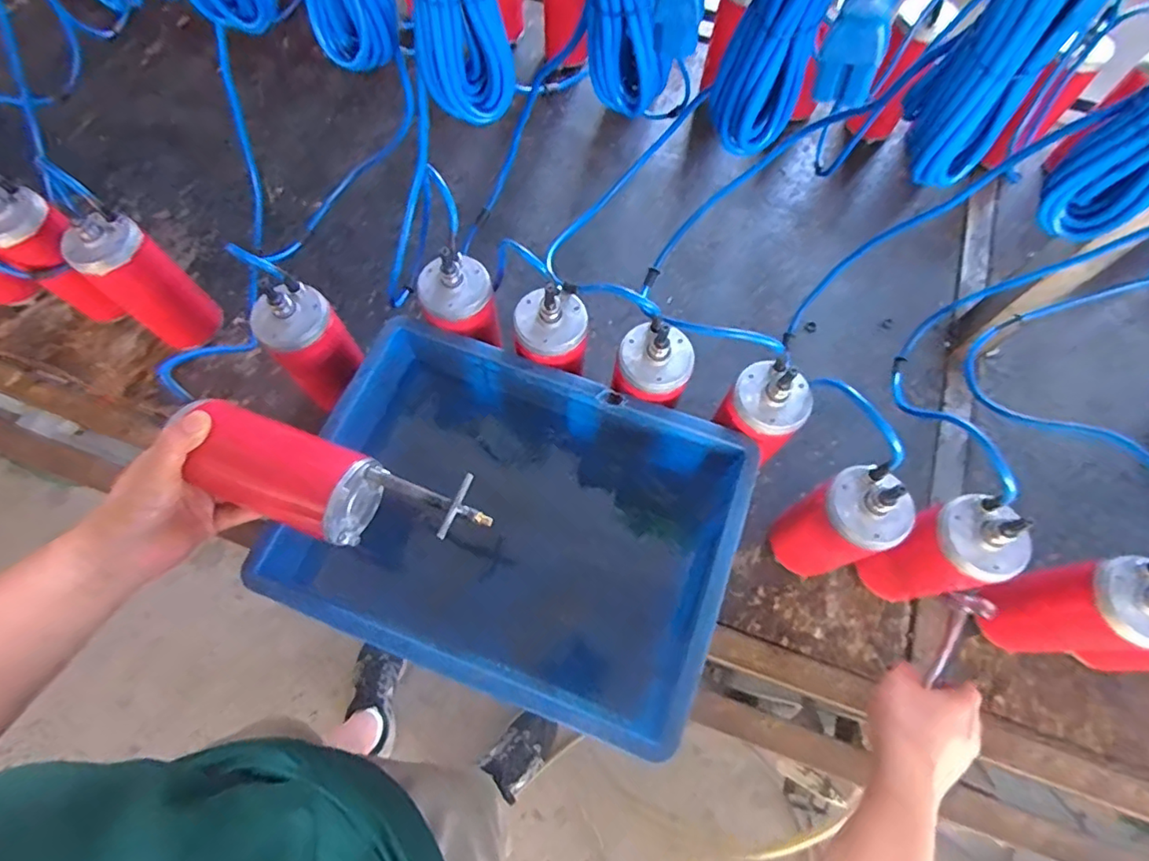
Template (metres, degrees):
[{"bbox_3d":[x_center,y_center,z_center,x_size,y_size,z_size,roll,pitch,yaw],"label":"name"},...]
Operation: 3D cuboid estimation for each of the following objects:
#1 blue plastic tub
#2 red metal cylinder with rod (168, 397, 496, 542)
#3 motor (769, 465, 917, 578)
[{"bbox_3d":[-0.057,0.099,0.604,0.405,0.188,0.307,20,70,7],"label":"blue plastic tub"},{"bbox_3d":[-0.196,0.049,0.470,0.249,0.074,0.079,15,69,6],"label":"red metal cylinder with rod"},{"bbox_3d":[0.262,0.096,0.567,0.078,0.190,0.092,-36,73,-13],"label":"motor"}]

